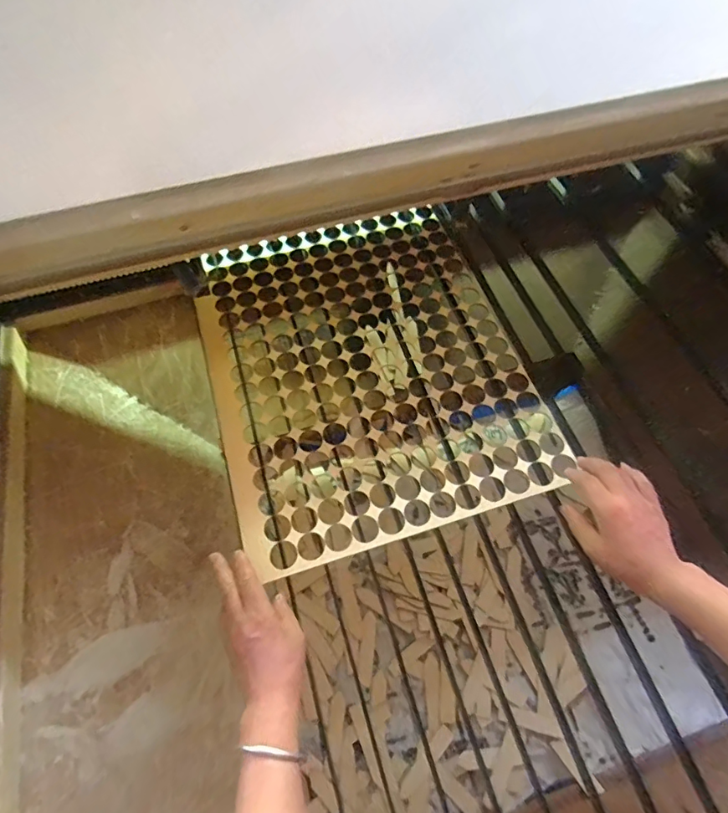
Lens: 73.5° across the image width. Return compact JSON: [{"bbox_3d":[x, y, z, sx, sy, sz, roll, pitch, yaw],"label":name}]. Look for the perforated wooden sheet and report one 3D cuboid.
[{"bbox_3d":[-0.007,-0.081,0.764,0.454,0.013,0.568,-17,62,-7],"label":"perforated wooden sheet"}]

